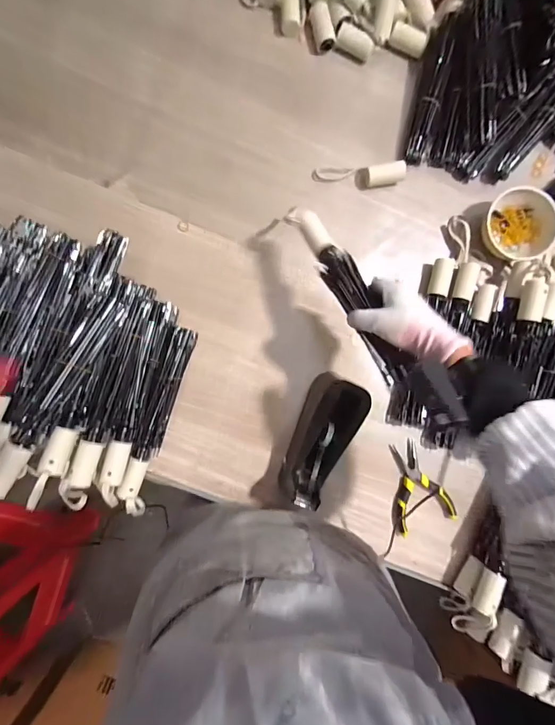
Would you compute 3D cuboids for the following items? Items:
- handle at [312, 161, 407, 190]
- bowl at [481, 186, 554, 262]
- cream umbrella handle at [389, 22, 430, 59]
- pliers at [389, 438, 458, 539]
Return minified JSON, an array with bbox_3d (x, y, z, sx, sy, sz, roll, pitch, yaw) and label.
[{"bbox_3d":[0.136,-0.313,0.608,0.149,0.037,0.037,-1,90,-3],"label":"handle"},{"bbox_3d":[0.393,-0.224,0.593,0.111,0.044,0.113,-18,91,-3],"label":"bowl"},{"bbox_3d":[0.218,-0.536,0.601,0.063,0.029,0.031,19,88,-3],"label":"cream umbrella handle"},{"bbox_3d":[0.230,0.208,0.612,0.104,0.028,0.147,-20,91,-3],"label":"pliers"}]

